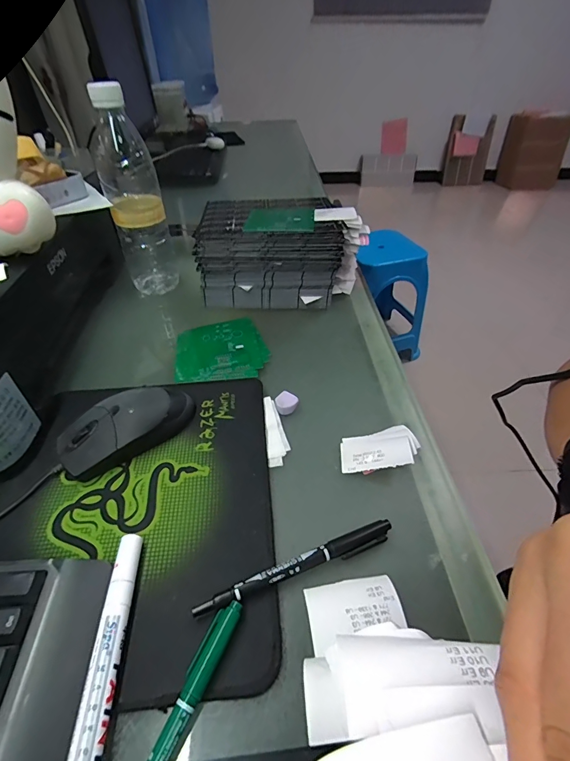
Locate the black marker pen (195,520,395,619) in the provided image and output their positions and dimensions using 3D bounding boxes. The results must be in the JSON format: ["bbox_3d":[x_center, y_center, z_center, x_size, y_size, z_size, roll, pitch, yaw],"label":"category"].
[{"bbox_3d":[0.010,0.121,0.243,0.137,0.010,0.013,-16,45,-16],"label":"black marker pen"}]

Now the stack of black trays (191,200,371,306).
[{"bbox_3d":[0.000,-0.177,0.500,0.206,0.093,0.145,1,43,2],"label":"stack of black trays"}]

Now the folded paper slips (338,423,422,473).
[{"bbox_3d":[0.079,0.058,0.310,0.066,0.019,0.043,-7,43,-7],"label":"folded paper slips"}]

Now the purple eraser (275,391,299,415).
[{"bbox_3d":[0.001,0.022,0.352,0.020,0.011,0.021,0,43,0],"label":"purple eraser"}]

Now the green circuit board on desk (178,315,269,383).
[{"bbox_3d":[-0.070,-0.041,0.417,0.096,0.008,0.112,-6,43,-5],"label":"green circuit board on desk"}]

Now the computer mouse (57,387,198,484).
[{"bbox_3d":[-0.132,0.037,0.316,0.109,0.036,0.053,-24,48,-23],"label":"computer mouse"}]

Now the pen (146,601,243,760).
[{"bbox_3d":[-0.059,0.179,0.181,0.014,0.011,0.135,17,46,18],"label":"pen"}]

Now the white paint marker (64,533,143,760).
[{"bbox_3d":[-0.098,0.157,0.203,0.016,0.015,0.140,-4,43,-4],"label":"white paint marker"}]

